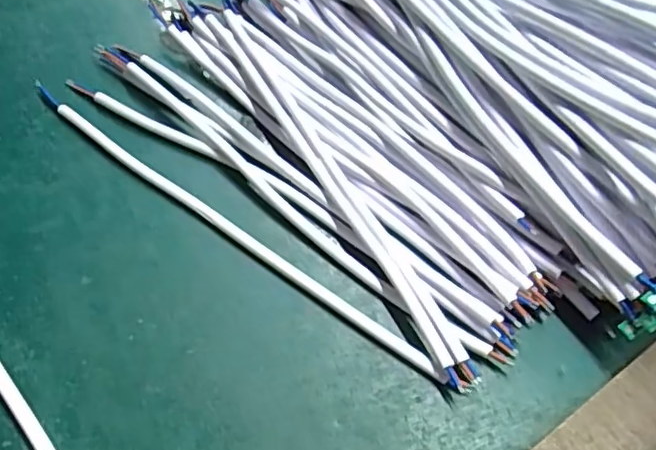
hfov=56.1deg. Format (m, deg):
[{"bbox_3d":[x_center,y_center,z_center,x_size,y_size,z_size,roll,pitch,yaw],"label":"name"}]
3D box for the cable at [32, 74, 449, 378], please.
[{"bbox_3d":[-0.059,-0.005,0.316,0.275,0.005,0.012,33,60,22],"label":"cable"}]

